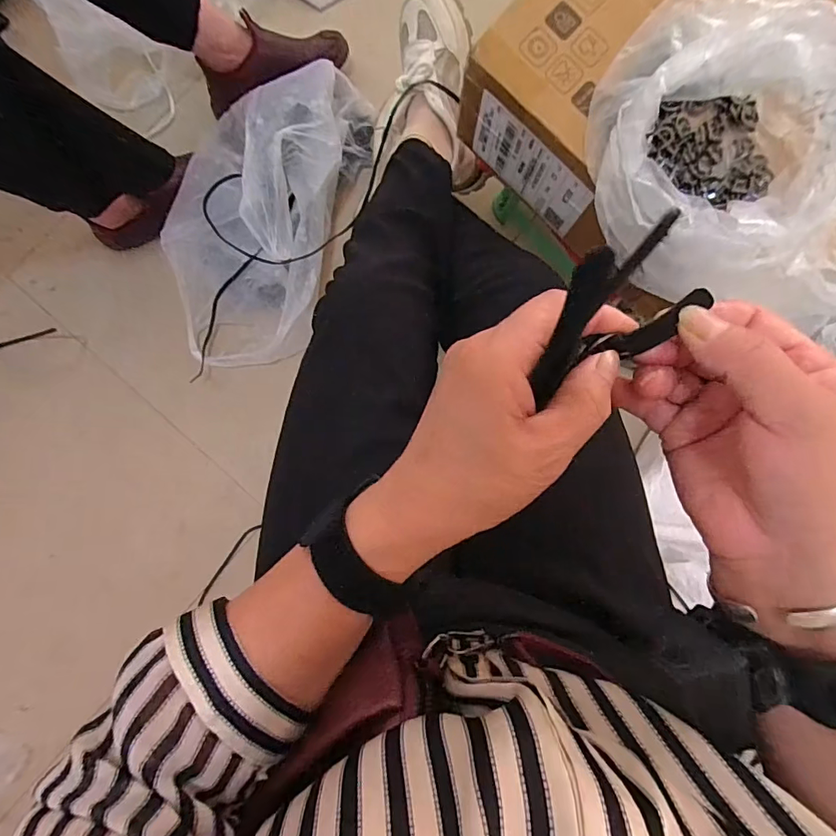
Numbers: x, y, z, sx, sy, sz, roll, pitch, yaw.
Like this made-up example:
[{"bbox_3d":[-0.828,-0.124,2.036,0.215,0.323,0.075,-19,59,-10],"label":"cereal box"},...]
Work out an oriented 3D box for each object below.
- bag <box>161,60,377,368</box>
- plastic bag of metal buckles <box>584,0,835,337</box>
[{"bbox_3d":[-0.235,-0.312,0.687,0.210,0.161,0.457,20,86,1],"label":"bag"},{"bbox_3d":[0.273,-0.226,0.366,0.254,0.114,0.261,26,86,1],"label":"plastic bag of metal buckles"}]

